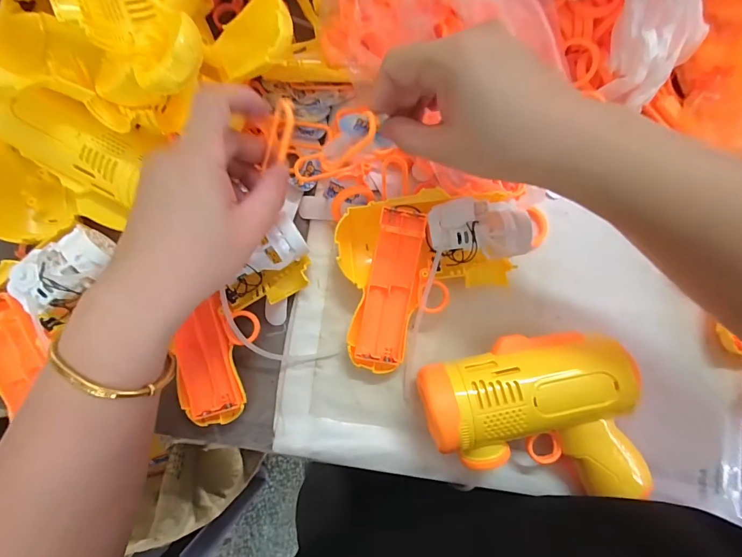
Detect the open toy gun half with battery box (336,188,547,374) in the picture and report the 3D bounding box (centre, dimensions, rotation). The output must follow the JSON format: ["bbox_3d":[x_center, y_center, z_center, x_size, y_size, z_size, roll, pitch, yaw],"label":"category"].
[{"bbox_3d":[0.055,-0.005,0.274,0.159,0.040,0.118,-14,83,-2],"label":"open toy gun half with battery box"}]

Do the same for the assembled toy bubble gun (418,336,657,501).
[{"bbox_3d":[0.109,0.100,0.255,0.136,0.057,0.118,-14,83,-2],"label":"assembled toy bubble gun"}]

